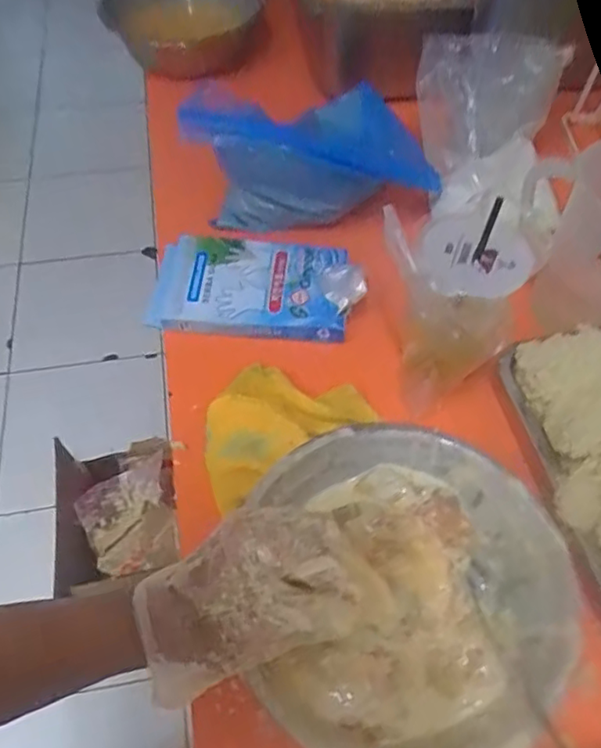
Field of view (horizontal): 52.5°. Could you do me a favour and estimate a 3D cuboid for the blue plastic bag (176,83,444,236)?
[{"bbox_3d":[0.011,-0.240,0.645,0.264,0.141,0.143,-30,61,-19],"label":"blue plastic bag"}]

